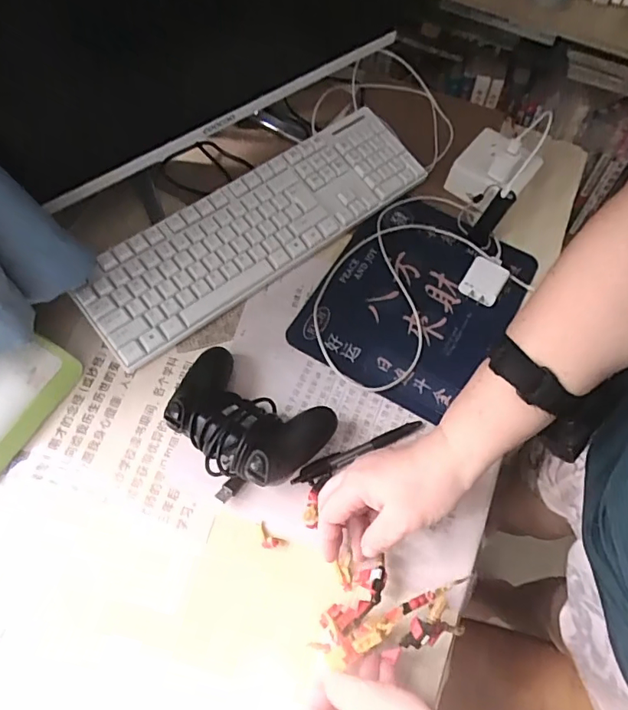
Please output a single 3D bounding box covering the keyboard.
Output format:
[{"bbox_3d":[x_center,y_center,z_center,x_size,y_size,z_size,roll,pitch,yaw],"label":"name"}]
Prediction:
[{"bbox_3d":[-0.061,-0.147,0.577,0.417,0.017,0.124,-35,84,-16],"label":"keyboard"}]

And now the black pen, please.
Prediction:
[{"bbox_3d":[0.044,0.094,0.496,0.139,0.016,0.018,-22,68,-12],"label":"black pen"}]

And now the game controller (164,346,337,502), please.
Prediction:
[{"bbox_3d":[-0.066,0.066,0.465,0.148,0.069,0.115,29,67,11],"label":"game controller"}]

